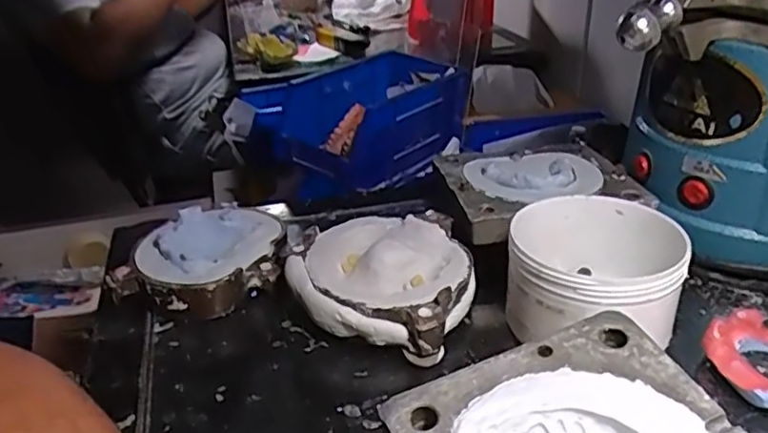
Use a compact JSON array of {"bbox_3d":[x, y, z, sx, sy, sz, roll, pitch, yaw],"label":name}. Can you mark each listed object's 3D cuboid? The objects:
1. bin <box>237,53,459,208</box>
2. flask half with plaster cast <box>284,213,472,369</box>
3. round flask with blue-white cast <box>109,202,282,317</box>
[{"bbox_3d":[-0.002,-0.090,0.609,0.182,0.085,0.093,-26,36,-37],"label":"bin"},{"bbox_3d":[-0.003,0.037,0.389,0.112,0.038,0.101,8,30,19],"label":"flask half with plaster cast"},{"bbox_3d":[-0.113,0.028,0.416,0.085,0.038,0.092,-2,28,1],"label":"round flask with blue-white cast"}]

